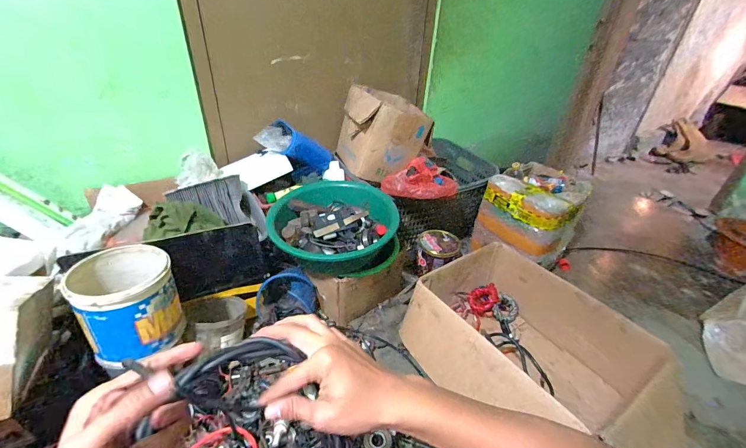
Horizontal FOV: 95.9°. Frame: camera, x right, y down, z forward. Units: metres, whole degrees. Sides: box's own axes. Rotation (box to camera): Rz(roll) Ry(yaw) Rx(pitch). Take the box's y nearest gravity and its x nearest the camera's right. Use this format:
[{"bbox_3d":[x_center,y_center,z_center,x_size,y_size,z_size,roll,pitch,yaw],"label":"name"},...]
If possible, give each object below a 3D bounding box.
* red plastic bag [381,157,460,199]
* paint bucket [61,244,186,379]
[{"bbox_3d":[0.162,-0.141,1.062,0.217,0.091,0.179,-20,40,-31],"label":"red plastic bag"},{"bbox_3d":[-0.530,0.169,0.738,0.171,0.179,0.179,-21,41,-32],"label":"paint bucket"}]

